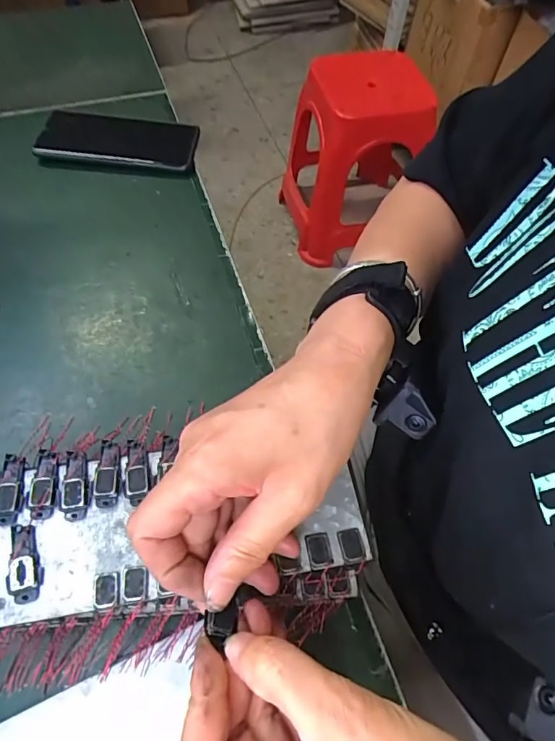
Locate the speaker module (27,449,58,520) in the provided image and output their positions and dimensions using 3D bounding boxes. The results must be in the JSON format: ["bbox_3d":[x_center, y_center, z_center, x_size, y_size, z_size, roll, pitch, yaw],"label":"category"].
[{"bbox_3d":[-0.134,0.064,0.269,0.015,0.005,0.040,-2,60,-4],"label":"speaker module"}]

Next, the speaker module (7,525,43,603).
[{"bbox_3d":[-0.134,0.102,0.249,0.015,0.005,0.039,-8,61,-7],"label":"speaker module"}]

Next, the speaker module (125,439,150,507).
[{"bbox_3d":[-0.082,0.058,0.275,0.014,0.004,0.038,-9,61,-8],"label":"speaker module"}]

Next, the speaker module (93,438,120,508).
[{"bbox_3d":[-0.100,0.059,0.275,0.014,0.006,0.040,-5,60,-6],"label":"speaker module"}]

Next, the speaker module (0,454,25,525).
[{"bbox_3d":[-0.152,0.067,0.266,0.016,0.004,0.039,0,60,-3],"label":"speaker module"}]

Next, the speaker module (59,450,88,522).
[{"bbox_3d":[-0.116,0.065,0.270,0.014,0.005,0.040,-7,61,-7],"label":"speaker module"}]

